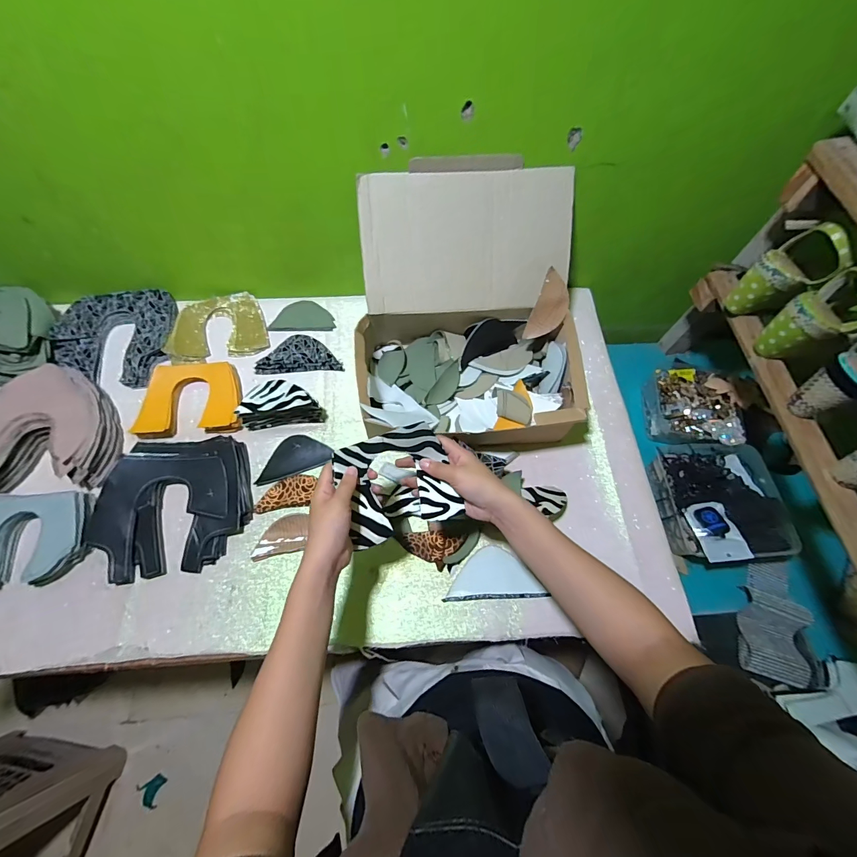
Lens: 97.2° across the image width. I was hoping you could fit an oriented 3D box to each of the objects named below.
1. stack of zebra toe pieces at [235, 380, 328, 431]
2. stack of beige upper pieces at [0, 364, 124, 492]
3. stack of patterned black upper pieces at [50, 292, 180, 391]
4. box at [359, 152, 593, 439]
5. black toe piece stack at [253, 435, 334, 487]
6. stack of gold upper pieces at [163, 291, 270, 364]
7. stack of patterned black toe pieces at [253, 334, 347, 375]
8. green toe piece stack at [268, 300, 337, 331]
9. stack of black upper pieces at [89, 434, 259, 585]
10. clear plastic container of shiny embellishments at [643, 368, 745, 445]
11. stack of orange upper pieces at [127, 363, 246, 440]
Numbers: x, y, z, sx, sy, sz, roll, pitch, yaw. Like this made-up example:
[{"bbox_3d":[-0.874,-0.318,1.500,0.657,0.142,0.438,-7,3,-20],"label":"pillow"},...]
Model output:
[{"bbox_3d":[-0.237,-0.039,0.606,0.126,0.063,0.056,-9,66,-7],"label":"stack of zebra toe pieces"},{"bbox_3d":[-0.572,-0.001,0.575,0.182,0.057,0.177,2,65,-2],"label":"stack of beige upper pieces"},{"bbox_3d":[-0.547,-0.160,0.665,0.185,0.032,0.182,-7,66,-6],"label":"stack of patterned black upper pieces"},{"bbox_3d":[0.060,-0.168,0.579,0.335,0.235,0.335,-3,66,-4],"label":"box"},{"bbox_3d":[-0.221,0.045,0.611,0.117,0.016,0.058,-20,68,-11],"label":"black toe piece stack"},{"bbox_3d":[-0.383,-0.186,0.688,0.160,0.021,0.132,-13,67,-8],"label":"stack of gold upper pieces"},{"bbox_3d":[-0.231,-0.136,0.678,0.145,0.010,0.076,-5,66,-5],"label":"stack of patterned black toe pieces"},{"bbox_3d":[-0.236,-0.213,0.715,0.113,0.009,0.064,-2,66,-4],"label":"green toe piece stack"},{"bbox_3d":[-0.370,0.108,0.546,0.204,0.035,0.187,-7,66,-6],"label":"stack of black upper pieces"},{"bbox_3d":[0.524,-0.043,0.755,0.145,0.075,0.171,10,65,2],"label":"clear plastic container of shiny embellishments"},{"bbox_3d":[-0.382,-0.049,0.620,0.171,0.023,0.125,-5,67,-6],"label":"stack of orange upper pieces"}]

